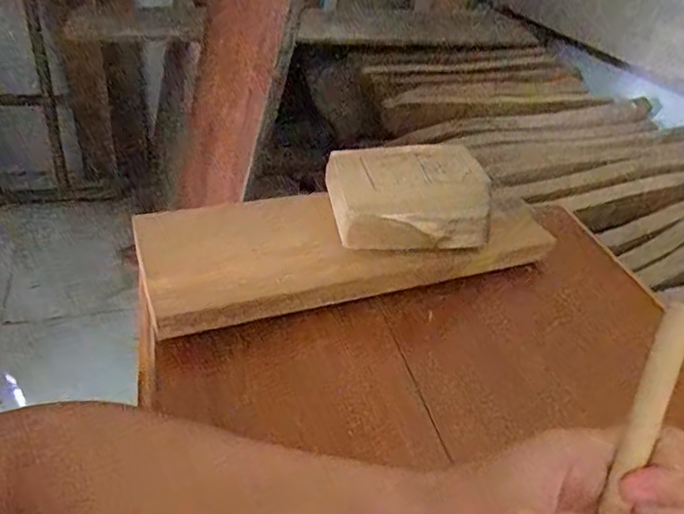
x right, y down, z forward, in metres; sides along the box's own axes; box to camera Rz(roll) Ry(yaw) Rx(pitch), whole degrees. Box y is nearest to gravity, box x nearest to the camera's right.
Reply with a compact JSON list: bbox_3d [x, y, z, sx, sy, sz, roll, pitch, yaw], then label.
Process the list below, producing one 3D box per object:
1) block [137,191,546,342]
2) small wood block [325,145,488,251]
[{"bbox_3d":[0.009,-0.017,0.526,0.379,0.050,0.114,-9,40,-21],"label":"block"},{"bbox_3d":[0.064,-0.061,0.532,0.151,0.047,0.117,-5,39,-16],"label":"small wood block"}]

